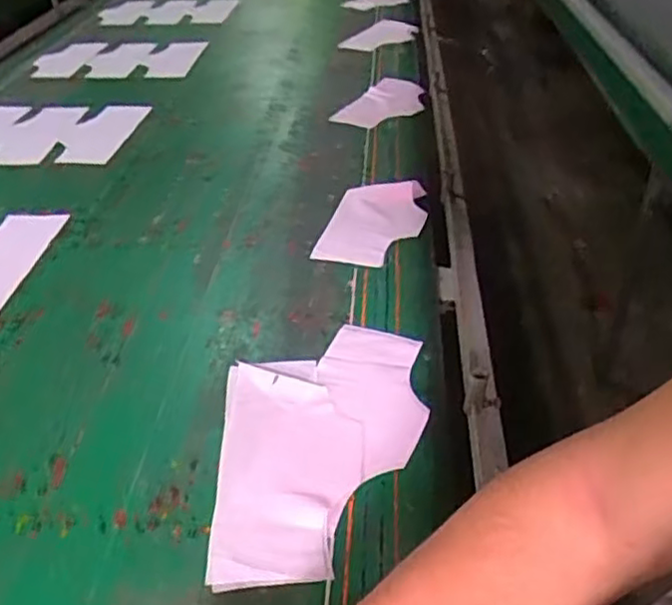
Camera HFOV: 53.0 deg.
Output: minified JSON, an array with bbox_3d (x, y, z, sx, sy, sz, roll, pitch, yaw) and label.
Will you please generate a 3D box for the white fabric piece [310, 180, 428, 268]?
[{"bbox_3d":[0.066,-0.139,1.100,0.145,0.027,0.234,8,37,15],"label":"white fabric piece"}]

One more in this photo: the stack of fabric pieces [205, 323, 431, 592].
[{"bbox_3d":[-0.013,0.146,0.753,0.223,0.015,0.346,-3,36,1],"label":"stack of fabric pieces"}]

